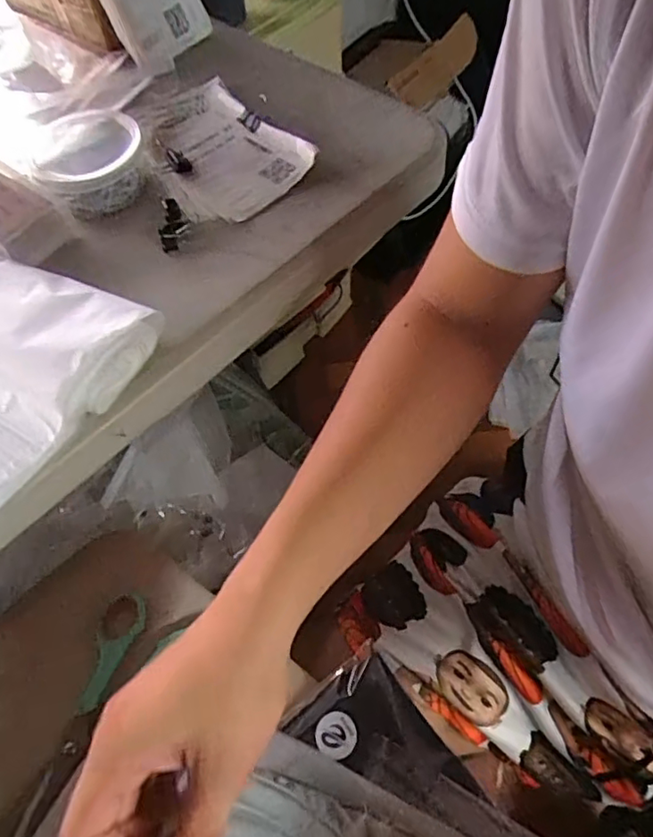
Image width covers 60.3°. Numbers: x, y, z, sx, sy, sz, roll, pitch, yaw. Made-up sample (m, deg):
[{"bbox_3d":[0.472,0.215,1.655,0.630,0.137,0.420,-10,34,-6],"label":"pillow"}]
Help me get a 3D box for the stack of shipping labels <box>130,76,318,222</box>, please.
[{"bbox_3d":[-0.098,-0.244,0.502,0.118,0.020,0.179,-28,61,-15],"label":"stack of shipping labels"}]

